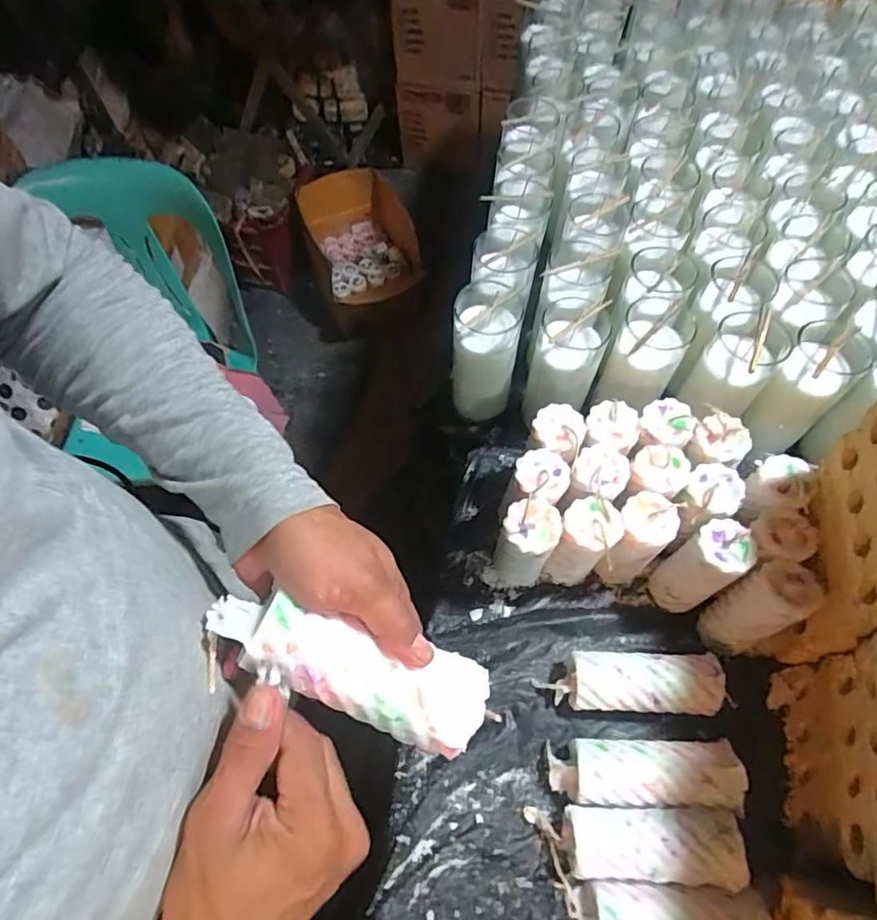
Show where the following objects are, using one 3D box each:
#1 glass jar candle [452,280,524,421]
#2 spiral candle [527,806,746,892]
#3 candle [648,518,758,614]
[{"bbox_3d":[0.053,-0.122,0.645,0.072,0.150,0.078,8,62,4],"label":"glass jar candle"},{"bbox_3d":[0.170,0.332,0.483,0.171,0.045,0.054,4,62,2],"label":"spiral candle"},{"bbox_3d":[0.256,0.107,0.549,0.053,0.129,0.050,0,62,0],"label":"candle"}]

